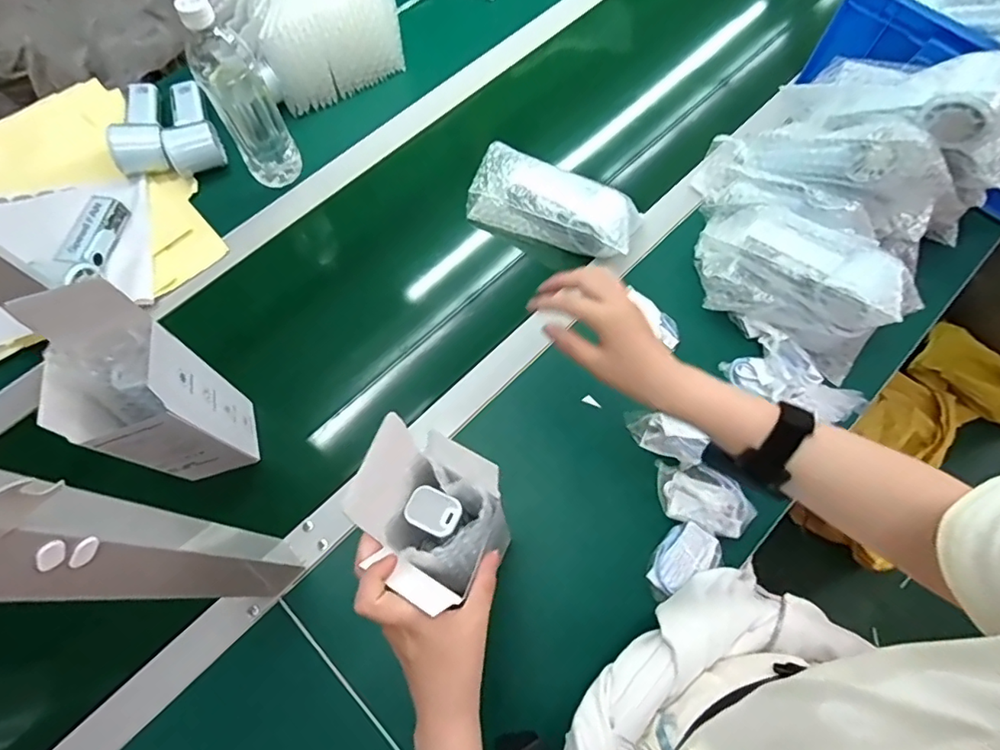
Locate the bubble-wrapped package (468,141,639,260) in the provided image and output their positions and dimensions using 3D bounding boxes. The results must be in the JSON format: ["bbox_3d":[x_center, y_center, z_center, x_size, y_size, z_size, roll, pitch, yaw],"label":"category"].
[{"bbox_3d":[0.064,-0.204,0.660,0.206,0.069,0.076,26,71,9],"label":"bubble-wrapped package"}]

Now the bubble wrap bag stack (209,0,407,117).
[{"bbox_3d":[-0.270,-0.500,0.726,0.200,0.131,0.204,-32,72,-12],"label":"bubble wrap bag stack"}]

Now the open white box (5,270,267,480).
[{"bbox_3d":[-0.303,0.018,0.470,0.080,0.207,0.098,-13,70,-6],"label":"open white box"}]

